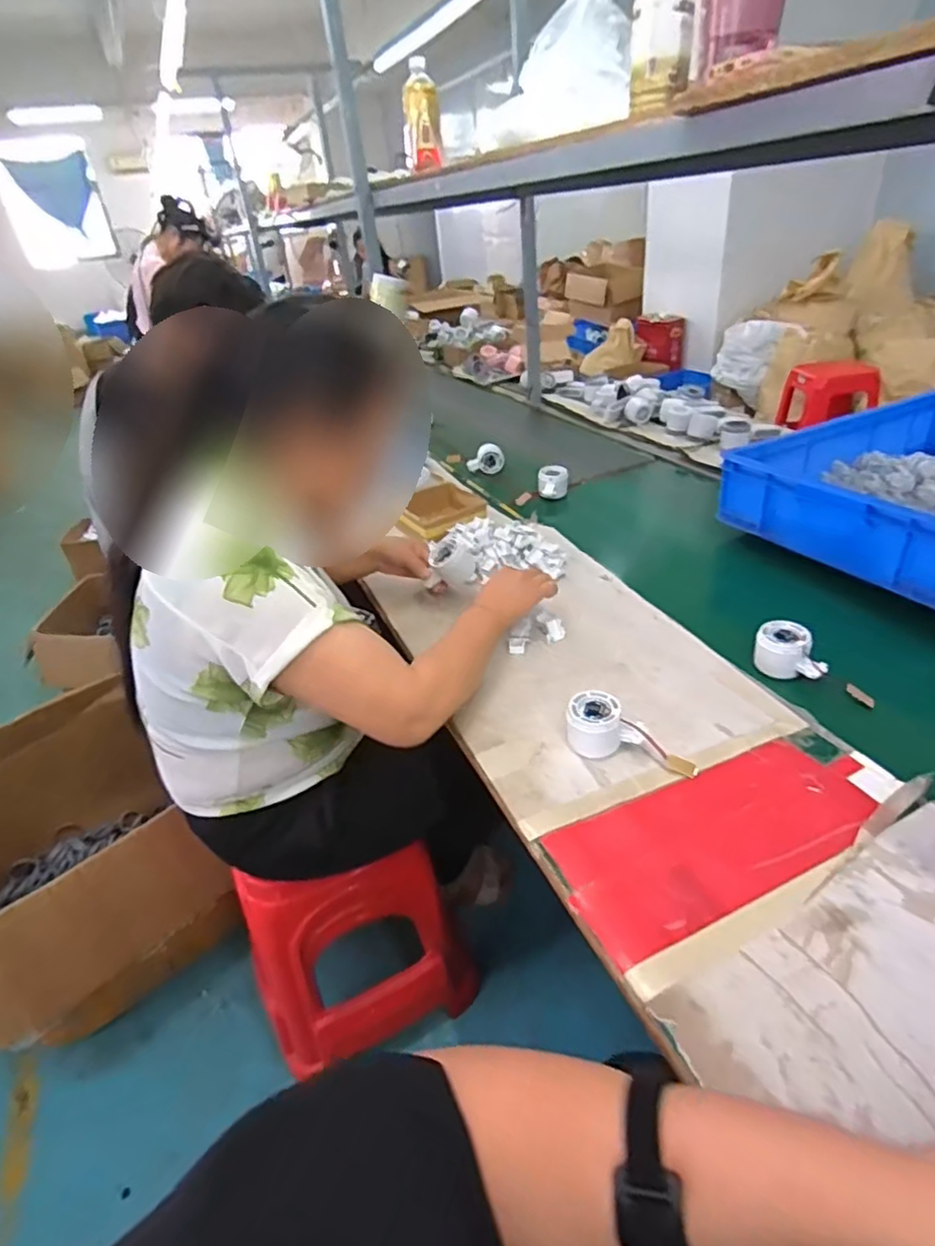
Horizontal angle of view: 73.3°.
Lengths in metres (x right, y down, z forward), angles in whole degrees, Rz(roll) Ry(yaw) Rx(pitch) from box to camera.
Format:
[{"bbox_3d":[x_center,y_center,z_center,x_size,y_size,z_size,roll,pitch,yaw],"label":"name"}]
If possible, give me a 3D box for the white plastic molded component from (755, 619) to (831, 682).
[{"bbox_3d":[0.403,0.035,0.779,0.083,0.047,0.058,18,41,32],"label":"white plastic molded component"}]

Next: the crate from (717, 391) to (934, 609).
[{"bbox_3d":[0.799,-0.241,1.045,0.615,0.115,0.426,-21,36,-21],"label":"crate"}]

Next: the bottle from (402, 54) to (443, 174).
[{"bbox_3d":[-0.095,-1.013,1.263,0.073,0.164,0.076,-8,34,-2],"label":"bottle"}]

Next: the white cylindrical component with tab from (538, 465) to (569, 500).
[{"bbox_3d":[0.179,-0.293,1.319,0.065,0.058,0.062,-2,34,7],"label":"white cylindrical component with tab"}]

